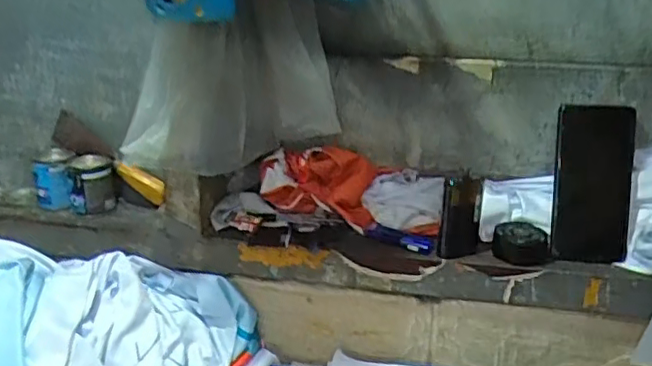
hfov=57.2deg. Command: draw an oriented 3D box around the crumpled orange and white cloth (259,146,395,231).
[{"bbox_3d":[-0.004,-0.001,0.719,0.153,0.080,0.042,4,20,7],"label":"crumpled orange and white cloth"}]

